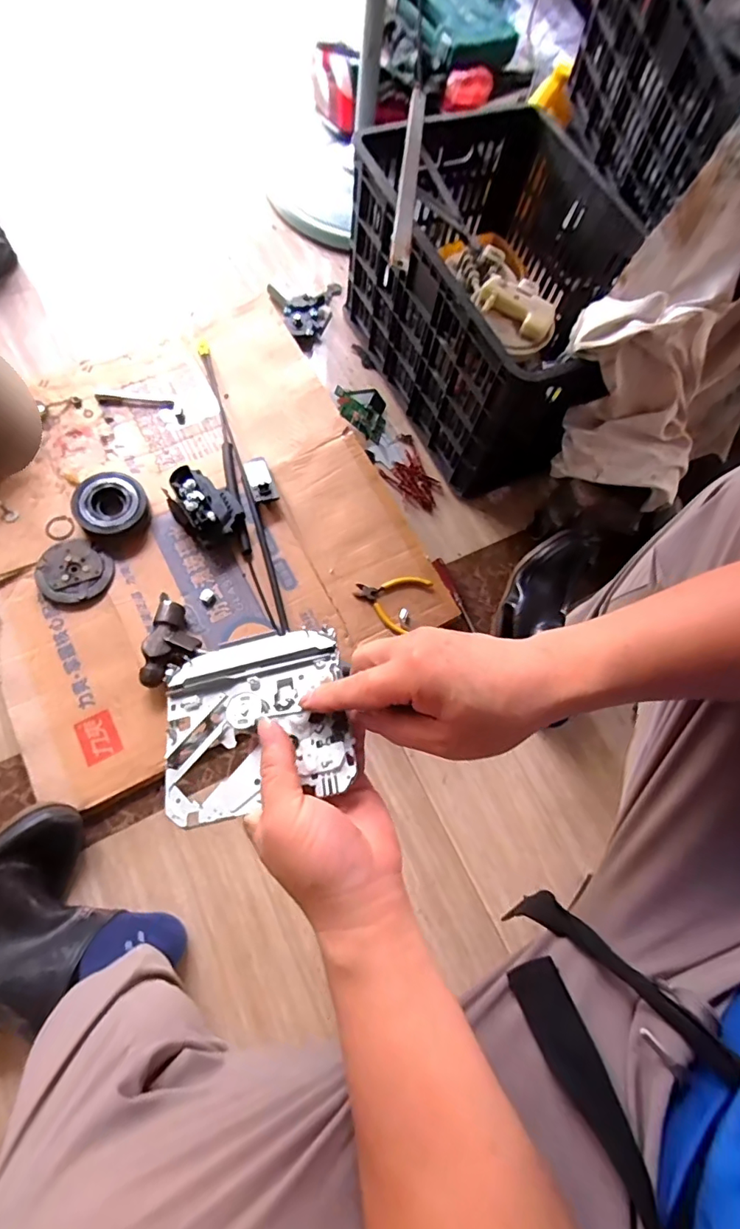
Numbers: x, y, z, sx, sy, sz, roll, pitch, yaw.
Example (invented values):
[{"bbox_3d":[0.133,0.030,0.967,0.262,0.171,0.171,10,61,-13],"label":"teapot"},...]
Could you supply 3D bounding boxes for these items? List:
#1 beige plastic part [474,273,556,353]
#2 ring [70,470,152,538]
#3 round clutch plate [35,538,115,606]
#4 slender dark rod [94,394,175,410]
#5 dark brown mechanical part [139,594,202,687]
[{"bbox_3d":[0.199,-0.410,0.681,0.075,0.042,0.108,-31,77,-15],"label":"beige plastic part"},{"bbox_3d":[-0.392,-0.165,0.764,0.103,0.039,0.099,2,71,-6],"label":"ring"},{"bbox_3d":[-0.434,-0.063,0.737,0.104,0.012,0.094,33,71,5],"label":"round clutch plate"},{"bbox_3d":[-0.393,-0.353,0.839,0.122,0.011,0.018,4,71,-6],"label":"slender dark rod"},{"bbox_3d":[-0.275,0.033,0.706,0.076,0.050,0.141,5,72,-3],"label":"dark brown mechanical part"}]

